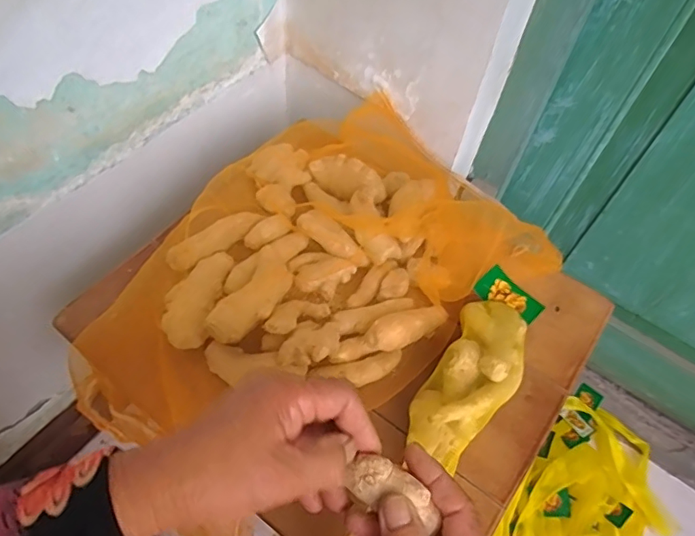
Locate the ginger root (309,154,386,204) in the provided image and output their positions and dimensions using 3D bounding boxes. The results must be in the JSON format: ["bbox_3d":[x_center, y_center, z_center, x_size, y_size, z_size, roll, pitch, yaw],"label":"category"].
[{"bbox_3d":[0.000,-0.088,0.521,0.081,0.037,0.029,21,56,26],"label":"ginger root"}]

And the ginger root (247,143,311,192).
[{"bbox_3d":[-0.072,-0.110,0.549,0.062,0.021,0.049,1,56,-3],"label":"ginger root"}]

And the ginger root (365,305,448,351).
[{"bbox_3d":[0.053,0.049,0.444,0.079,0.028,0.026,-13,57,-34],"label":"ginger root"}]

